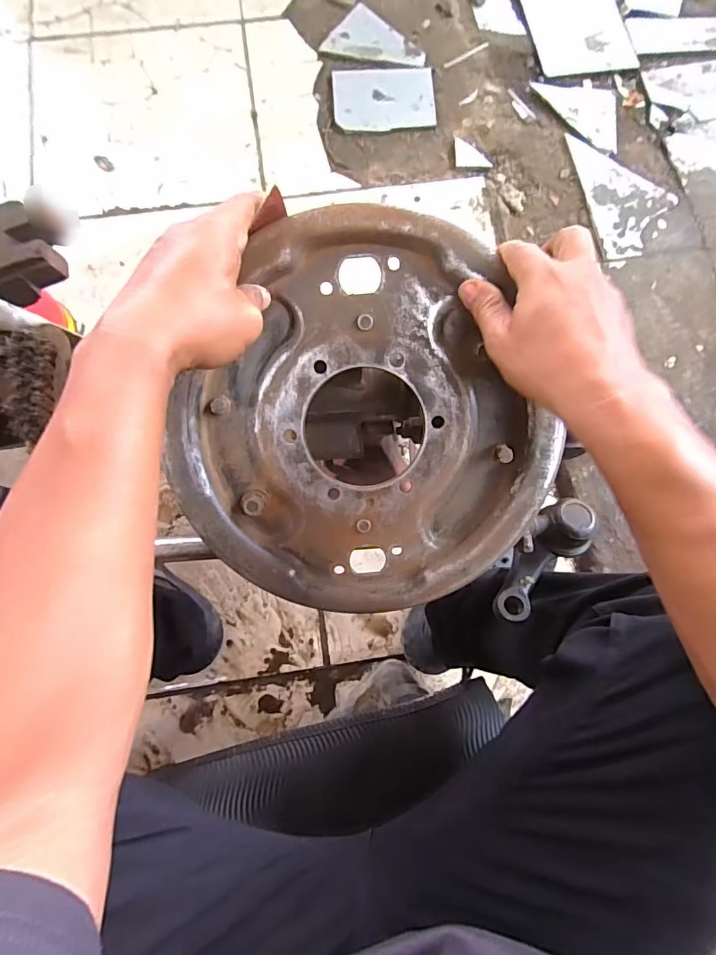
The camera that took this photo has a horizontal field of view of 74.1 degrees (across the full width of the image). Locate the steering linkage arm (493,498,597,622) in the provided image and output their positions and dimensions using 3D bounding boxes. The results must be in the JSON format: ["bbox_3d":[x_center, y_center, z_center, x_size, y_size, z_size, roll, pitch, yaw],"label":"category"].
[{"bbox_3d":[0.161,0.072,0.422,0.073,0.050,0.119,32,103,2],"label":"steering linkage arm"}]

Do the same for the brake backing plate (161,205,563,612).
[{"bbox_3d":[-0.001,-0.032,0.363,0.266,0.020,0.289,0,105,-1],"label":"brake backing plate"}]

